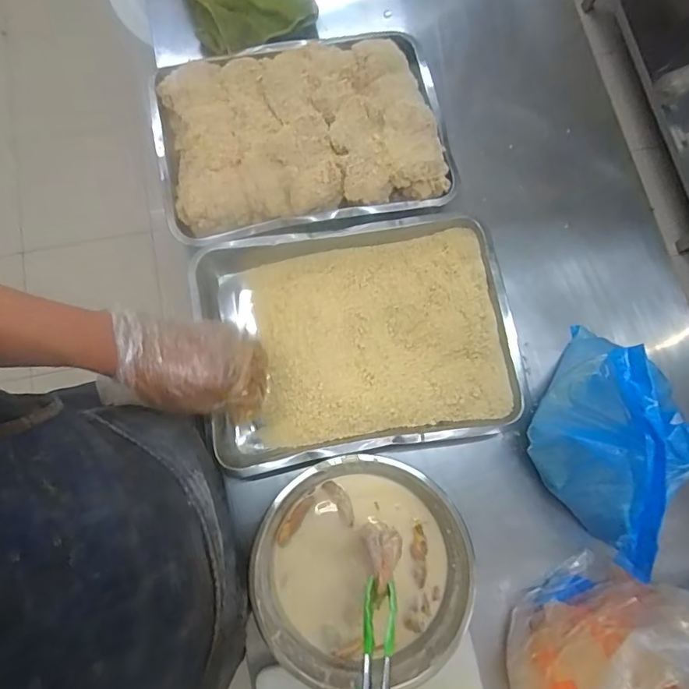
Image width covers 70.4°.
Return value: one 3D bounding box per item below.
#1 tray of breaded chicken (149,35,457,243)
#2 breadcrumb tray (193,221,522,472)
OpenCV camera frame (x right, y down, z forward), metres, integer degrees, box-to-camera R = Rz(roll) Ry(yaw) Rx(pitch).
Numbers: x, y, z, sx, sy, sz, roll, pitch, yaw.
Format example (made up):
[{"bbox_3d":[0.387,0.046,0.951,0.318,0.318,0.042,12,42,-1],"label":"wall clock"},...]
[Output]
[{"bbox_3d":[-0.055,-0.285,0.657,0.385,0.059,0.271,-12,78,-4],"label":"tray of breaded chicken"},{"bbox_3d":[0.019,-0.009,0.613,0.374,0.048,0.275,-10,78,-4],"label":"breadcrumb tray"}]

